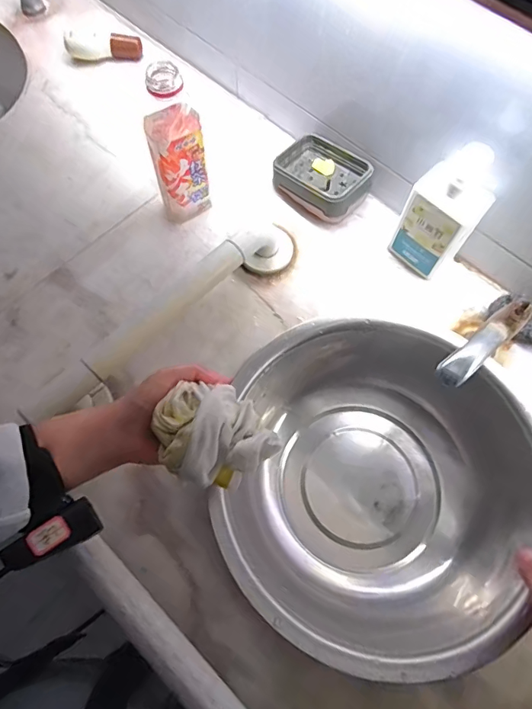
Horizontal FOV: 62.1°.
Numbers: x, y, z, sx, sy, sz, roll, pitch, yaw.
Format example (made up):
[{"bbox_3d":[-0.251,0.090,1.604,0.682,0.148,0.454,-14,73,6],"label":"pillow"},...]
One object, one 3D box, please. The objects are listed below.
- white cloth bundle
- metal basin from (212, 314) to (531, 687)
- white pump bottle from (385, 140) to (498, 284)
[{"bbox_3d":[-0.048,0.063,0.376,0.083,0.055,0.094,-35,74,-10],"label":"white cloth bundle"},{"bbox_3d":[0.128,0.141,0.503,0.324,0.148,0.332,0,72,1],"label":"metal basin"},{"bbox_3d":[0.218,-0.171,0.545,0.082,0.177,0.058,41,74,16],"label":"white pump bottle"}]

